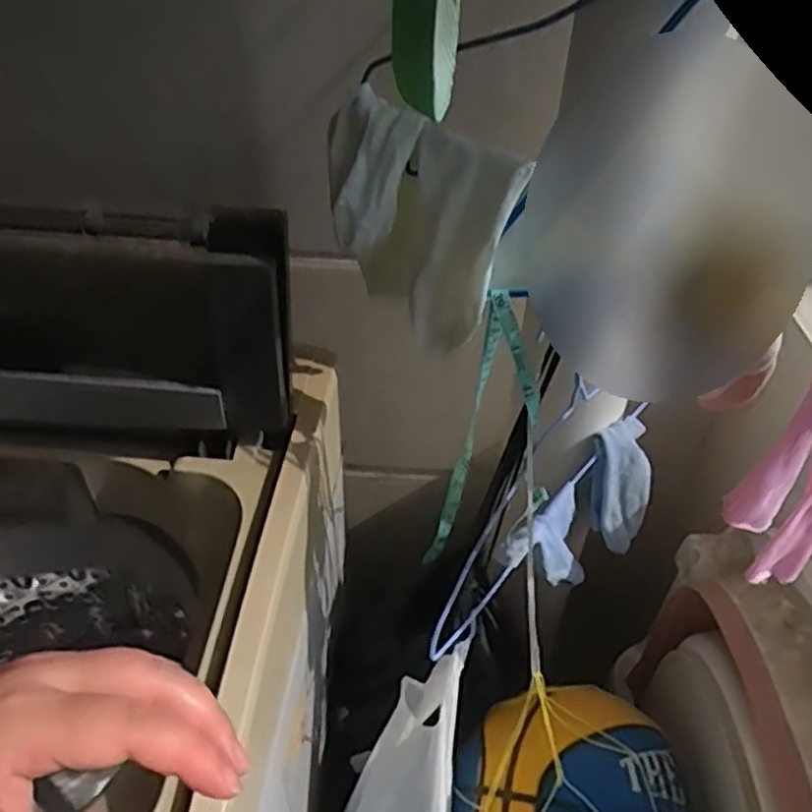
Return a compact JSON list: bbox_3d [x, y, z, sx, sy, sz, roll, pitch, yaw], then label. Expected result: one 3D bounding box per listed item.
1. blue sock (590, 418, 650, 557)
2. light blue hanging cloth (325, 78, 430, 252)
[{"bbox_3d":[0.199,0.078,0.690,0.052,0.127,0.032,-4,17,-8],"label":"blue sock"},{"bbox_3d":[-0.023,-0.162,0.513,0.063,0.095,0.046,-2,40,-5],"label":"light blue hanging cloth"}]

